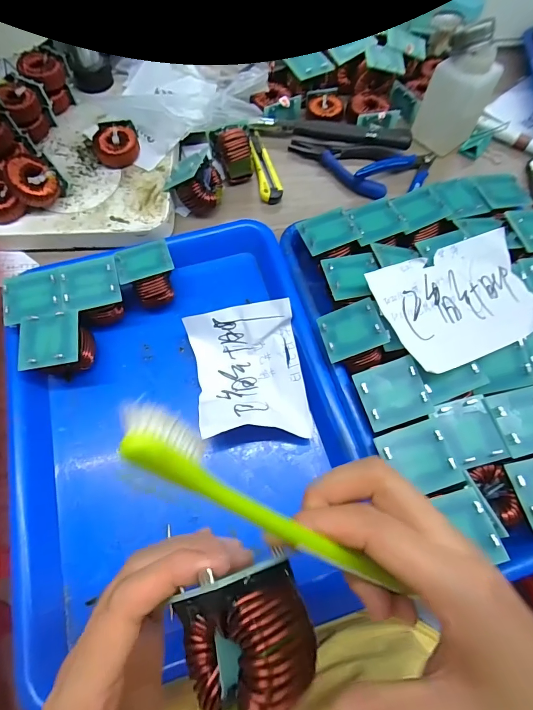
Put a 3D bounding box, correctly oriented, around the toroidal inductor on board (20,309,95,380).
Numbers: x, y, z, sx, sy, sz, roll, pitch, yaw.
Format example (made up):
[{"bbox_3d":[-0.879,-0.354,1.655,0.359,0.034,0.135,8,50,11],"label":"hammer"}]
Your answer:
[{"bbox_3d":[-0.173,-0.004,0.314,0.049,0.047,0.051,-9,68,-4],"label":"toroidal inductor on board"}]

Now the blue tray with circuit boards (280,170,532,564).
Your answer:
[{"bbox_3d":[0.171,-0.011,0.312,0.240,0.071,0.300,-14,68,-6],"label":"blue tray with circuit boards"}]

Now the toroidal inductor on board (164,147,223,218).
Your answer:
[{"bbox_3d":[-0.069,-0.176,0.382,0.048,0.051,0.044,-10,50,45],"label":"toroidal inductor on board"}]

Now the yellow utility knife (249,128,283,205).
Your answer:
[{"bbox_3d":[-0.002,-0.221,0.424,0.025,0.011,0.112,-9,68,-4],"label":"yellow utility knife"}]

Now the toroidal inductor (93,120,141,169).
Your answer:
[{"bbox_3d":[-0.157,-0.220,0.388,0.043,0.023,0.042,-10,68,-4],"label":"toroidal inductor"}]

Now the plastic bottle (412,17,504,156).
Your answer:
[{"bbox_3d":[0.209,-0.283,0.407,0.058,0.096,0.057,42,73,16],"label":"plastic bottle"}]

